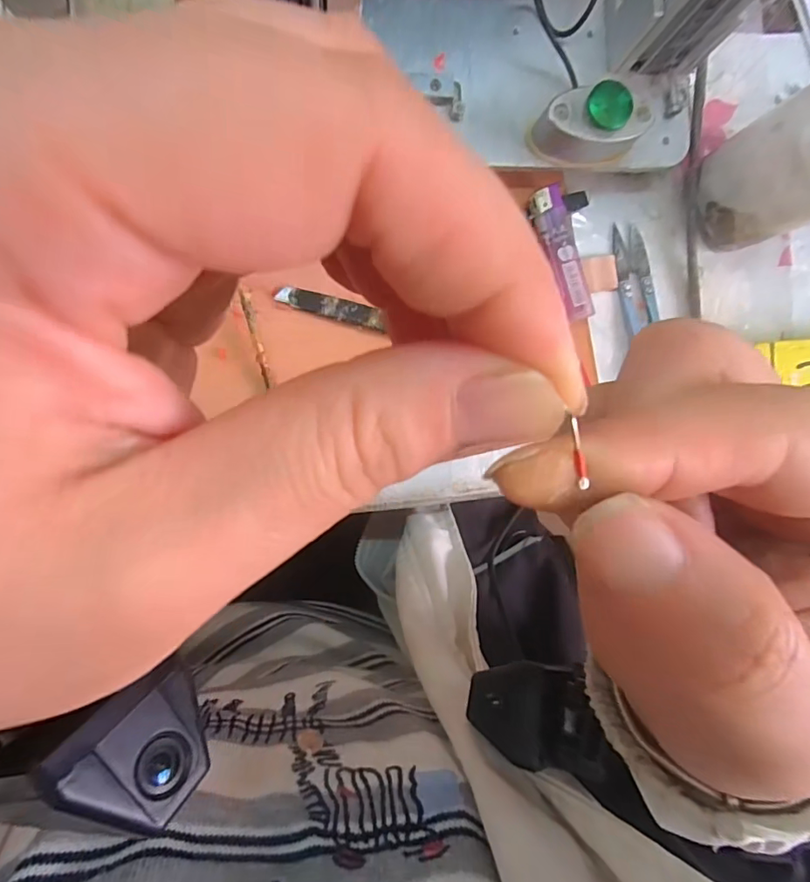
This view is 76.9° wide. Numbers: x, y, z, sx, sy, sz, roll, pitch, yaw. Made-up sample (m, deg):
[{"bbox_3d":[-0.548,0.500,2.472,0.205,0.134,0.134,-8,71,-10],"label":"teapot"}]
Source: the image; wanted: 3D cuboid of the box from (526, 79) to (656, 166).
[{"bbox_3d":[0.098,-0.166,0.267,0.059,0.034,0.023,-12,95,-8],"label":"box"}]

